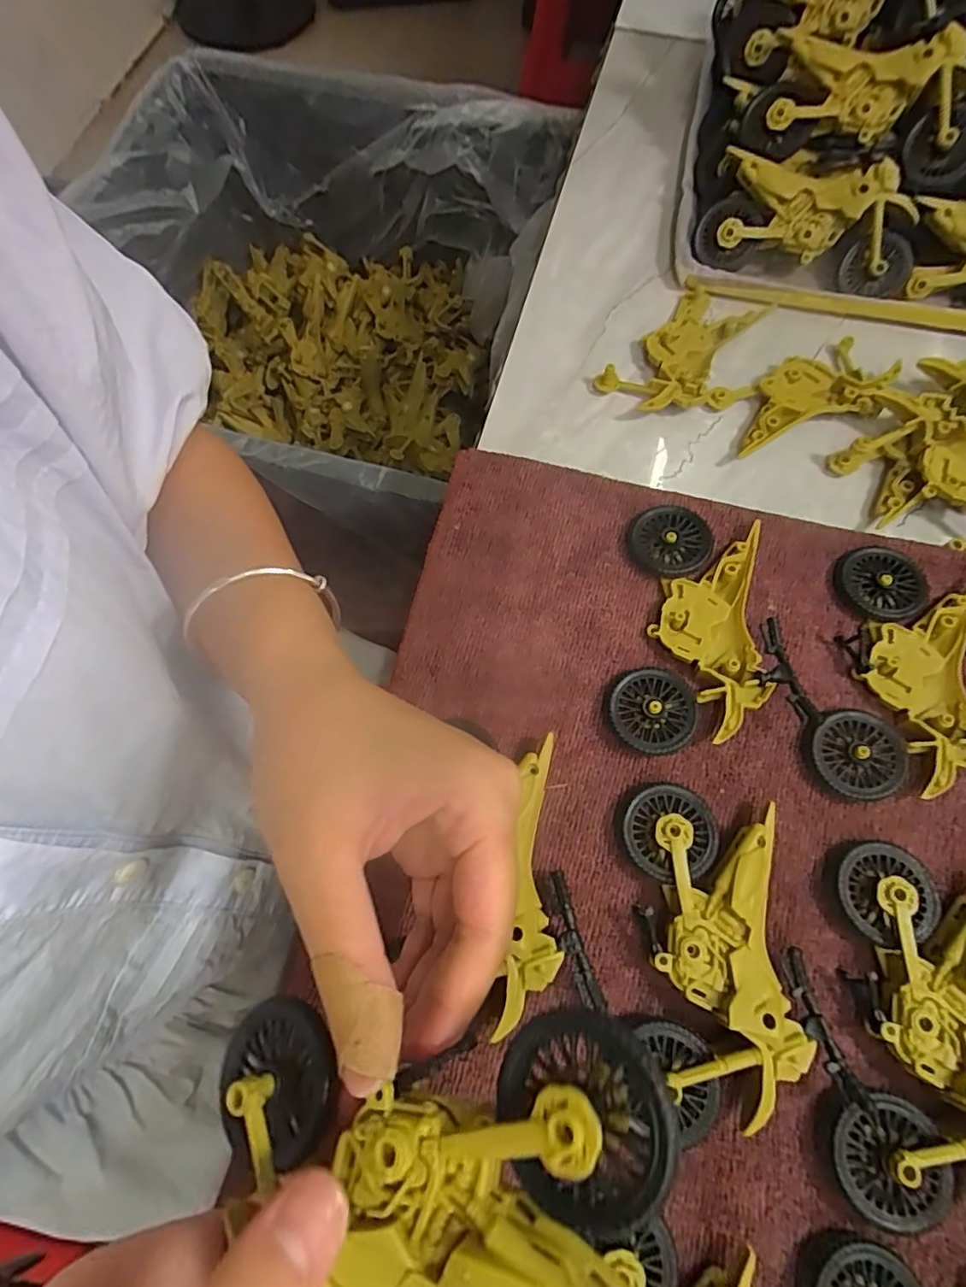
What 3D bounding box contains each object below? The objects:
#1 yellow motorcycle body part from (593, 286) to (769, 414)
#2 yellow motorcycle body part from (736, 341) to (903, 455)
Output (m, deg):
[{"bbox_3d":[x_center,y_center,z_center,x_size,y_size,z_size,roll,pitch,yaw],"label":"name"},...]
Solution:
[{"bbox_3d":[0.118,-0.158,0.326,0.065,0.013,0.102,40,74,13],"label":"yellow motorcycle body part"},{"bbox_3d":[0.168,-0.131,0.316,0.091,0.012,0.045,-18,70,-7],"label":"yellow motorcycle body part"}]

